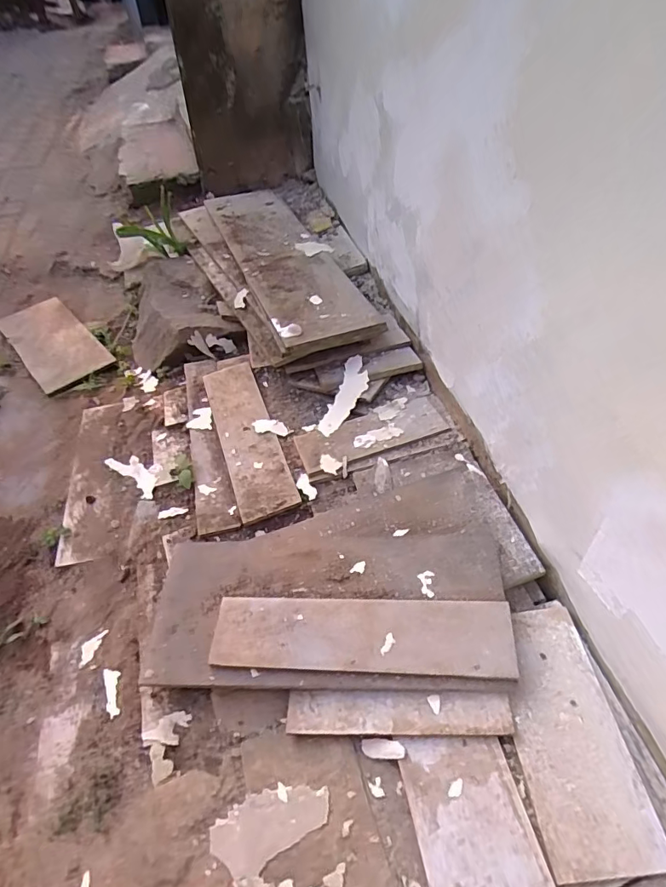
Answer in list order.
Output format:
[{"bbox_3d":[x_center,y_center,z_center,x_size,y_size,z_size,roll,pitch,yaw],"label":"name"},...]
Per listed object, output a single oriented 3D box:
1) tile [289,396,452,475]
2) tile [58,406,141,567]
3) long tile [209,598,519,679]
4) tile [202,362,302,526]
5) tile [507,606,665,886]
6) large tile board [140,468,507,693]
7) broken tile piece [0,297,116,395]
[{"bbox_3d":[0.054,-0.017,0.650,0.202,0.006,0.073,-16,47,-11],"label":"tile"},{"bbox_3d":[-0.327,0.037,0.705,0.103,0.022,0.293,-12,47,-7],"label":"tile"},{"bbox_3d":[0.022,0.178,0.460,0.276,0.005,0.064,-2,49,10],"label":"long tile"},{"bbox_3d":[-0.119,-0.017,0.671,0.073,0.015,0.275,-16,48,-12],"label":"tile"},{"bbox_3d":[0.193,0.235,0.411,0.084,0.011,0.193,-5,46,-1],"label":"tile"},{"bbox_3d":[-0.010,0.143,0.510,0.363,0.015,0.179,-14,45,-1],"label":"large tile board"},{"bbox_3d":[-0.531,-0.197,0.923,0.124,0.019,0.310,-34,53,-26],"label":"broken tile piece"}]

